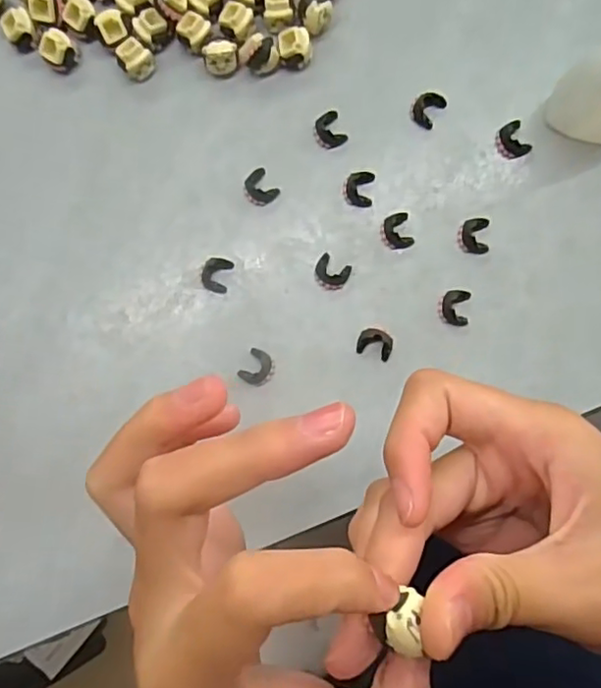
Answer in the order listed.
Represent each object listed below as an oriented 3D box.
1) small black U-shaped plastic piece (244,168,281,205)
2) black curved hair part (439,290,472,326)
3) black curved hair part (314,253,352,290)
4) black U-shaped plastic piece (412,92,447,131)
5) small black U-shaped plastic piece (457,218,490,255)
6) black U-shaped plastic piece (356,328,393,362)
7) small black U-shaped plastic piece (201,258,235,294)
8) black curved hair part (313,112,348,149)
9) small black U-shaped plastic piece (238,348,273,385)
[{"bbox_3d":[-0.019,-0.073,0.290,0.014,0.004,0.016,-37,86,-1],"label":"small black U-shaped plastic piece"},{"bbox_3d":[0.071,-0.017,0.283,0.014,0.006,0.016,3,87,2],"label":"black curved hair part"},{"bbox_3d":[0.014,-0.033,0.287,0.016,0.004,0.014,32,88,3],"label":"black curved hair part"},{"bbox_3d":[0.060,-0.111,0.291,0.012,0.007,0.016,32,88,3],"label":"black U-shaped plastic piece"},{"bbox_3d":[0.080,-0.050,0.285,0.014,0.007,0.016,-1,86,2],"label":"small black U-shaped plastic piece"},{"bbox_3d":[0.034,0.000,0.282,0.016,0.007,0.013,17,87,3],"label":"black U-shaped plastic piece"},{"bbox_3d":[-0.039,-0.032,0.289,0.013,0.004,0.016,18,87,3],"label":"small black U-shaped plastic piece"},{"bbox_3d":[0.013,-0.100,0.291,0.014,0.004,0.016,-25,86,0],"label":"black curved hair part"},{"bbox_3d":[-0.020,0.011,0.284,0.013,0.004,0.016,33,88,3],"label":"small black U-shaped plastic piece"}]

